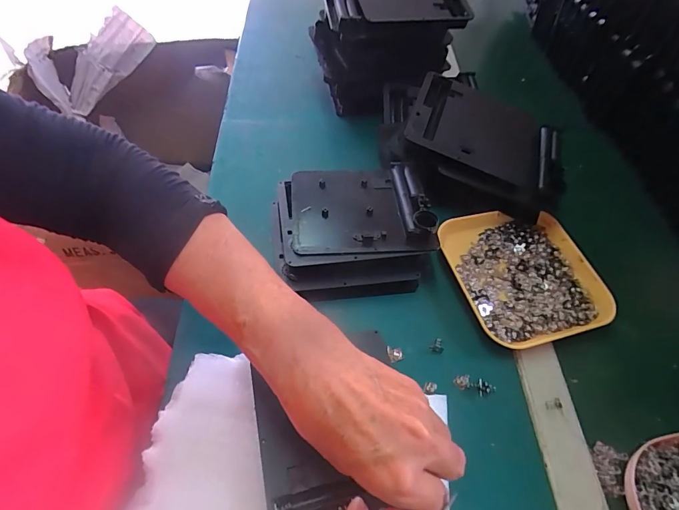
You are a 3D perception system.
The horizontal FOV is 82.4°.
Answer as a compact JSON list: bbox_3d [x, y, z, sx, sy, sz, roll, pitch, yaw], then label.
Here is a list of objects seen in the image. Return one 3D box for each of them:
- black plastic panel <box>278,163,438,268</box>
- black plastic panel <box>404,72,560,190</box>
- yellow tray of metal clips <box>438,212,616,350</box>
[{"bbox_3d":[0.012,-0.045,0.373,0.135,0.022,0.113,-4,58,-8],"label":"black plastic panel"},{"bbox_3d":[0.160,-0.138,0.425,0.162,0.014,0.116,22,61,3],"label":"black plastic panel"},{"bbox_3d":[0.183,0.018,0.392,0.144,0.018,0.144,-12,58,-13],"label":"yellow tray of metal clips"}]

